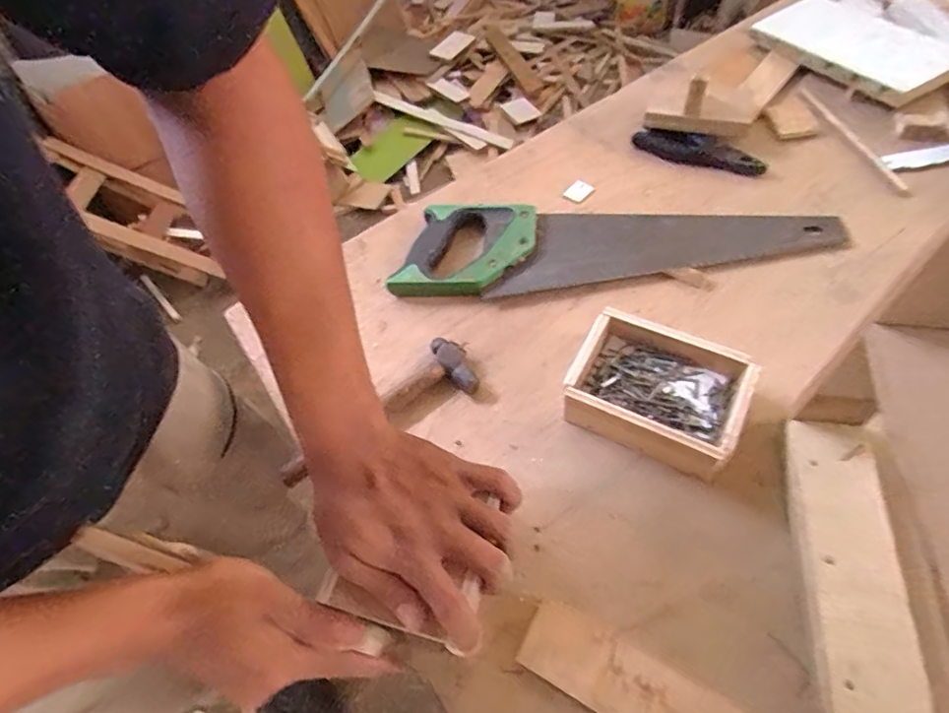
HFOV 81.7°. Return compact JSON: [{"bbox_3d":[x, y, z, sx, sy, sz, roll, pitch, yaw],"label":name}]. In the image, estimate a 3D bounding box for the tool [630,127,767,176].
[{"bbox_3d":[0.247,-0.228,0.610,0.142,0.025,0.027,24,63,22],"label":"tool"}]

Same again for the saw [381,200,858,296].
[{"bbox_3d":[0.134,-0.105,0.549,0.419,0.023,0.114,0,56,8],"label":"saw"}]

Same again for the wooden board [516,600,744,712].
[{"bbox_3d":[0.115,0.218,0.344,0.177,0.006,0.046,23,71,24],"label":"wooden board"}]

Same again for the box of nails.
[{"bbox_3d":[0.146,0.026,0.440,0.131,0.041,0.097,24,65,23],"label":"box of nails"}]

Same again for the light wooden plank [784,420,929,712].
[{"bbox_3d":[0.240,0.130,0.357,0.055,0.019,0.183,-4,57,24],"label":"light wooden plank"}]

